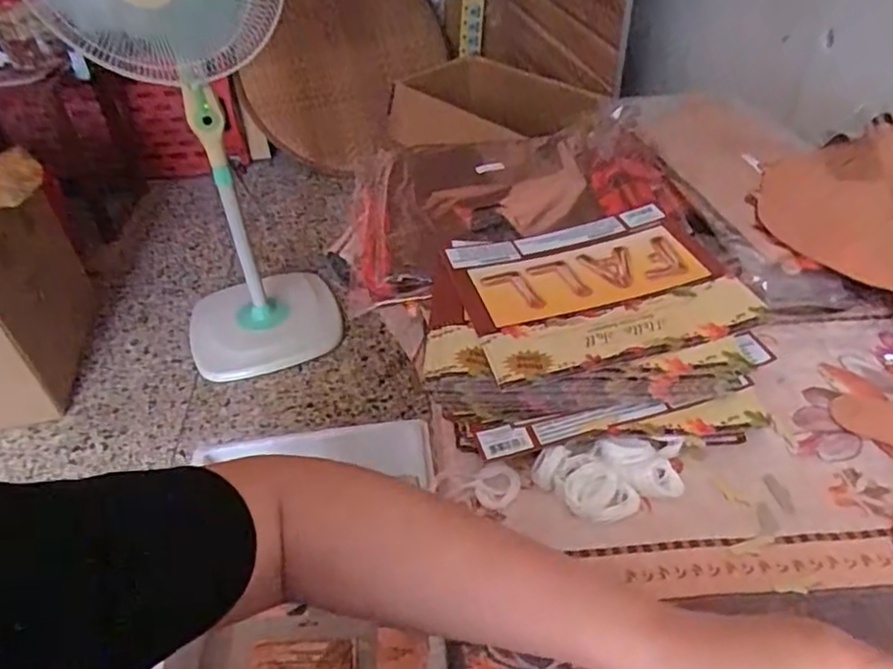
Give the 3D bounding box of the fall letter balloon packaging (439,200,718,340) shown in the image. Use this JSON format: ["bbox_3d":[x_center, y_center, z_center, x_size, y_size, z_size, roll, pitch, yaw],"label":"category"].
[{"bbox_3d":[0.102,-0.056,0.493,0.185,0.010,0.110,-12,42,-8],"label":"fall letter balloon packaging"}]

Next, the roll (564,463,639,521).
[{"bbox_3d":[0.098,0.100,0.396,0.045,0.018,0.033,3,42,8],"label":"roll"}]

